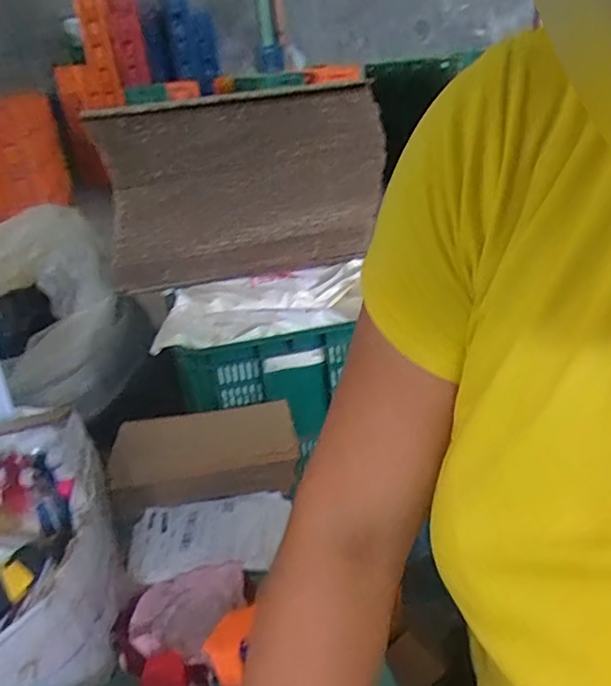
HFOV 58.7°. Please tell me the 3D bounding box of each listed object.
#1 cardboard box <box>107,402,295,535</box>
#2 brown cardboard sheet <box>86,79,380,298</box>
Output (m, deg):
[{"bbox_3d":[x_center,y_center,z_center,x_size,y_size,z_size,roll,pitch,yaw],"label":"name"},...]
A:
[{"bbox_3d":[-0.145,0.163,0.798,0.262,0.079,0.163,-6,27,-2],"label":"cardboard box"},{"bbox_3d":[-0.097,-0.275,0.972,0.511,0.318,0.052,-14,35,-14],"label":"brown cardboard sheet"}]

